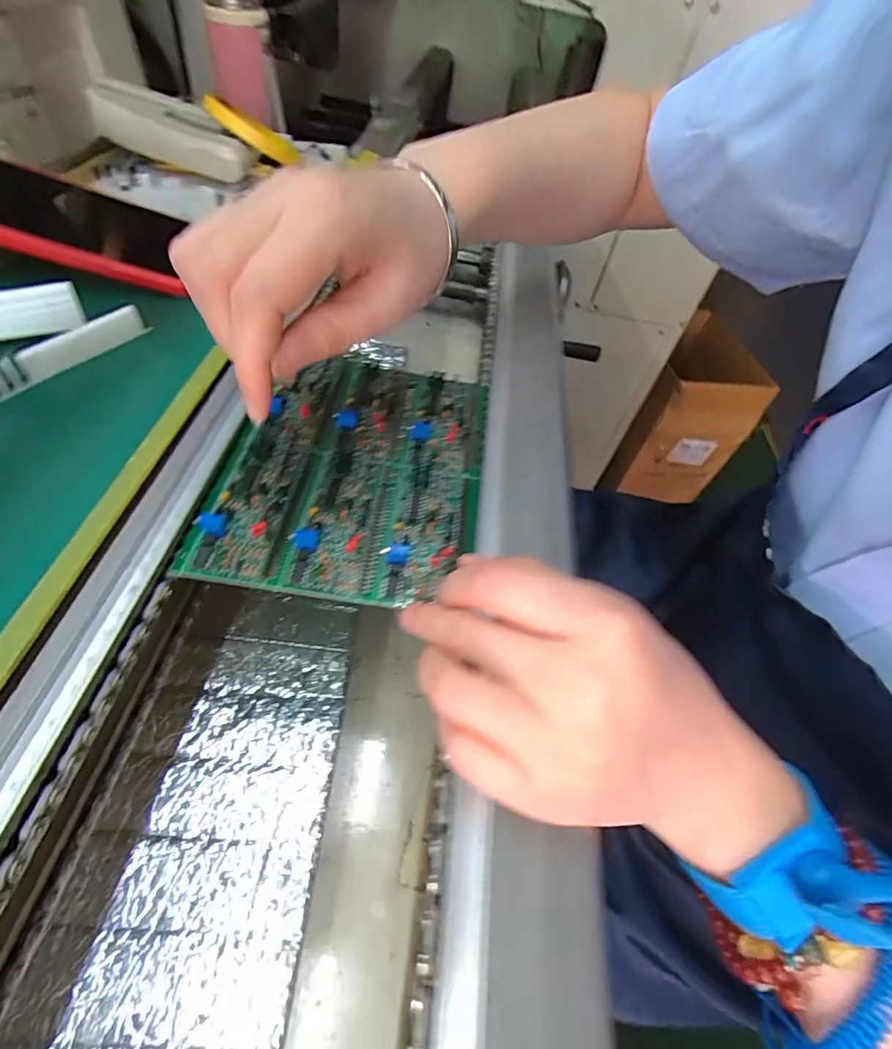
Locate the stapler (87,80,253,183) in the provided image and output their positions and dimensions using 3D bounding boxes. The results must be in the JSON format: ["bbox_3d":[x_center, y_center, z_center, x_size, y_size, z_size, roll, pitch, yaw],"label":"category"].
[{"bbox_3d":[-0.210,-0.300,0.378,0.108,0.037,0.035,15,49,-11],"label":"stapler"}]

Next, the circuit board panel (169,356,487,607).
[{"bbox_3d":[-0.045,-0.035,0.258,0.125,0.014,0.162,7,50,0],"label":"circuit board panel"}]

